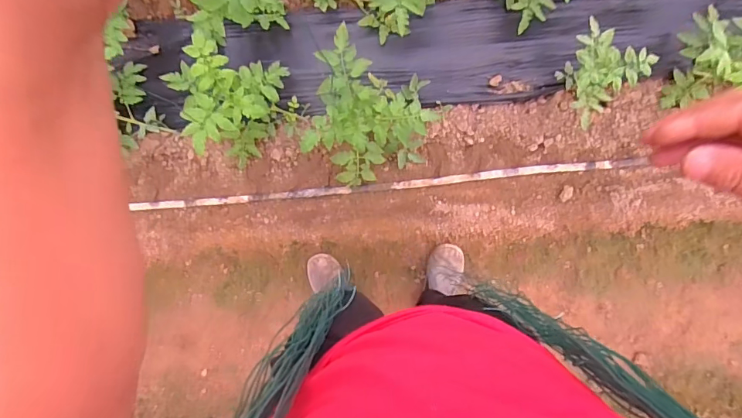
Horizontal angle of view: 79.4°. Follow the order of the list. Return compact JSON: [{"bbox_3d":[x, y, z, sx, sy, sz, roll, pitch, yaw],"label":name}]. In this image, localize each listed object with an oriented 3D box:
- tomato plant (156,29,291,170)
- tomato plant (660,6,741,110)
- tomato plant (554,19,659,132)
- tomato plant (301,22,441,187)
[{"bbox_3d":[-0.356,-0.304,1.187,0.273,0.258,0.283,0,89,4],"label":"tomato plant"},{"bbox_3d":[0.829,-0.371,1.069,0.173,0.264,0.214,16,90,4],"label":"tomato plant"},{"bbox_3d":[0.536,-0.321,1.080,0.172,0.197,0.174,39,92,4],"label":"tomato plant"},{"bbox_3d":[0.008,-0.219,1.113,0.269,0.250,0.317,11,90,4],"label":"tomato plant"}]

